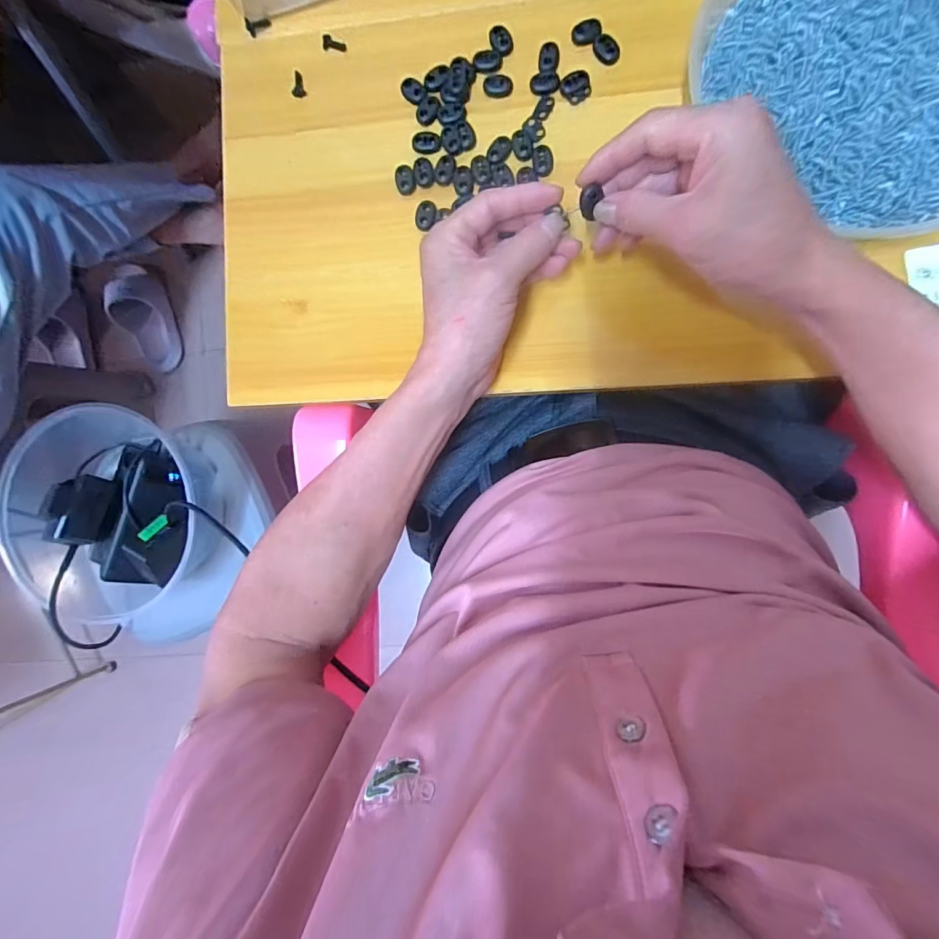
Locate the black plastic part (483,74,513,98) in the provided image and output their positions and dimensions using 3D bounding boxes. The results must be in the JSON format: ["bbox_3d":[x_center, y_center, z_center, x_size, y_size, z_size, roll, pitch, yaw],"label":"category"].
[{"bbox_3d":[0.022,-0.288,0.340,0.021,0.004,0.016,-2,89,6],"label":"black plastic part"}]

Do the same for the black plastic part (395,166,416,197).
[{"bbox_3d":[-0.049,-0.222,0.349,0.015,0.005,0.020,-15,88,6],"label":"black plastic part"}]

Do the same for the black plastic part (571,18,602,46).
[{"bbox_3d":[0.086,-0.321,0.331,0.022,0.004,0.017,-10,89,6],"label":"black plastic part"}]

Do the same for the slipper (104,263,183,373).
[{"bbox_3d":[-0.637,-0.296,0.896,0.112,0.066,0.199,-11,113,6],"label":"slipper"}]

